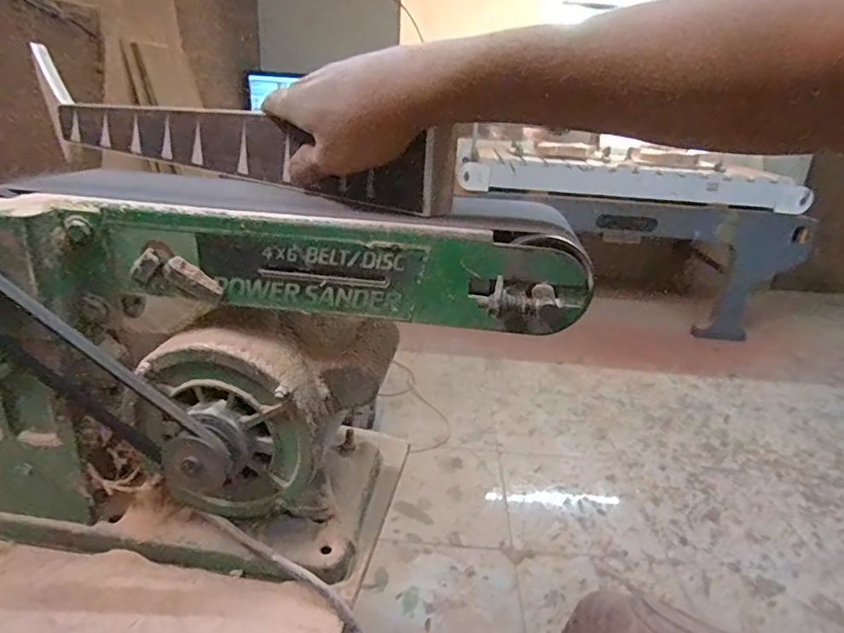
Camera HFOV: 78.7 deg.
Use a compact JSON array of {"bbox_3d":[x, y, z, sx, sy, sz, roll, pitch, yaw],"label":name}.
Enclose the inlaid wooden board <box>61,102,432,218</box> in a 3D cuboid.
[{"bbox_3d":[-0.194,-0.152,0.439,0.483,0.052,0.010,19,27,30],"label":"inlaid wooden board"}]

